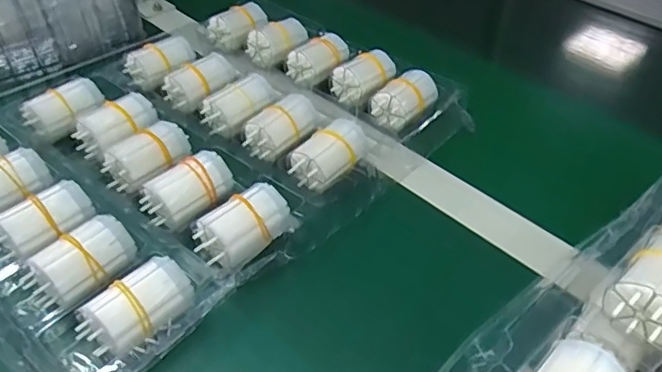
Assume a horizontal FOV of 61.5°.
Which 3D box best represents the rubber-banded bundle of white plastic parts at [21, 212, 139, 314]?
[{"bbox_3d":[-0.152,0.046,0.342,0.034,0.027,0.062,31,51,28],"label":"rubber-banded bundle of white plastic parts"}]

